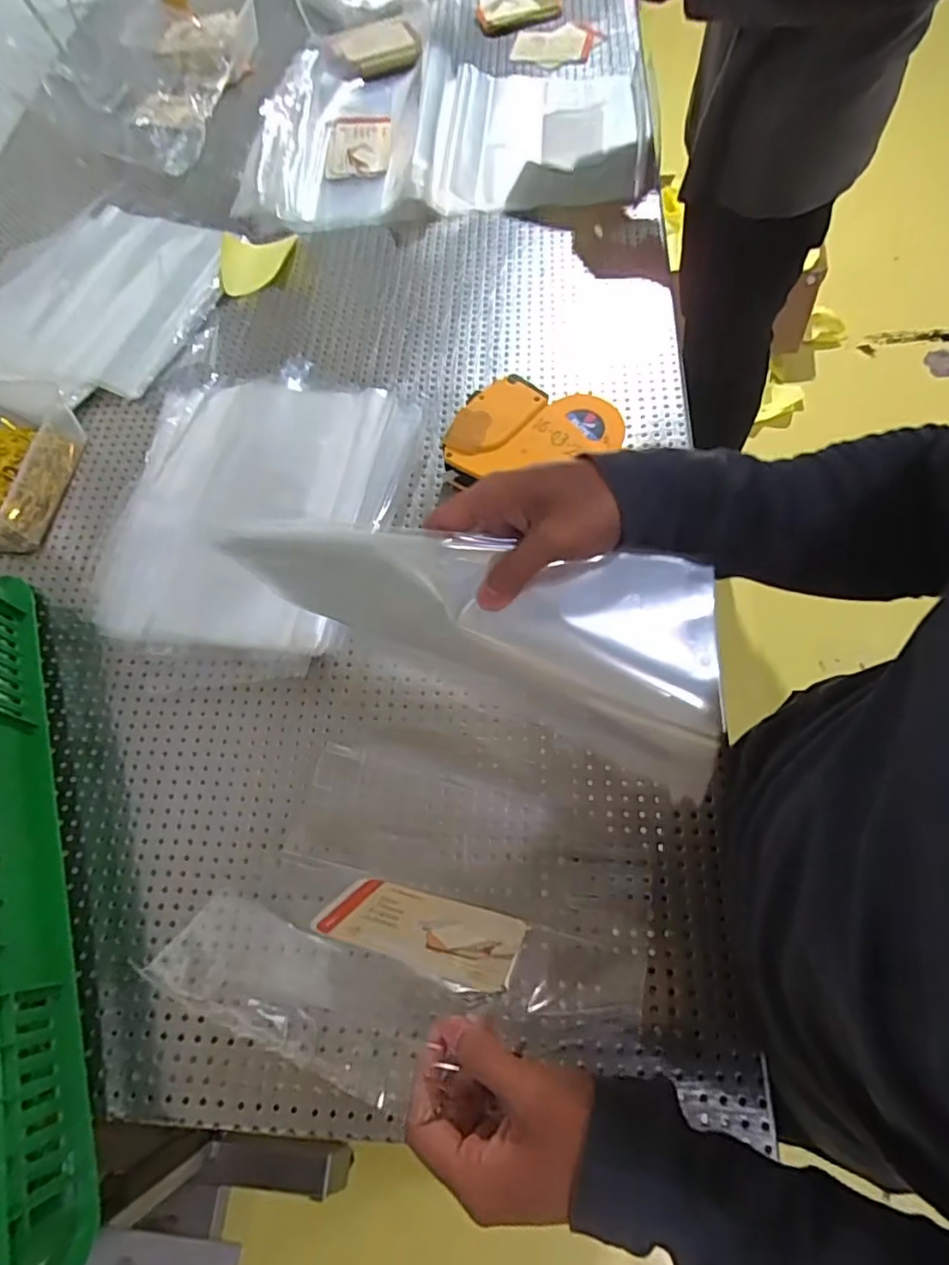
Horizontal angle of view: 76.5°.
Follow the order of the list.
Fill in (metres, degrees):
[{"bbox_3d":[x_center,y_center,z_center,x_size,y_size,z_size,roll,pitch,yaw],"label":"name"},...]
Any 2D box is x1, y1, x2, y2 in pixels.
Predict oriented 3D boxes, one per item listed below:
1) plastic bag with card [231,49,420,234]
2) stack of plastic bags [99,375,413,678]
[{"bbox_3d":[-0.203,-0.742,0.885,0.277,0.066,0.348,-1,67,5],"label":"plastic bag with card"},{"bbox_3d":[-0.236,-0.139,0.633,0.285,0.057,0.357,11,68,10],"label":"stack of plastic bags"}]

